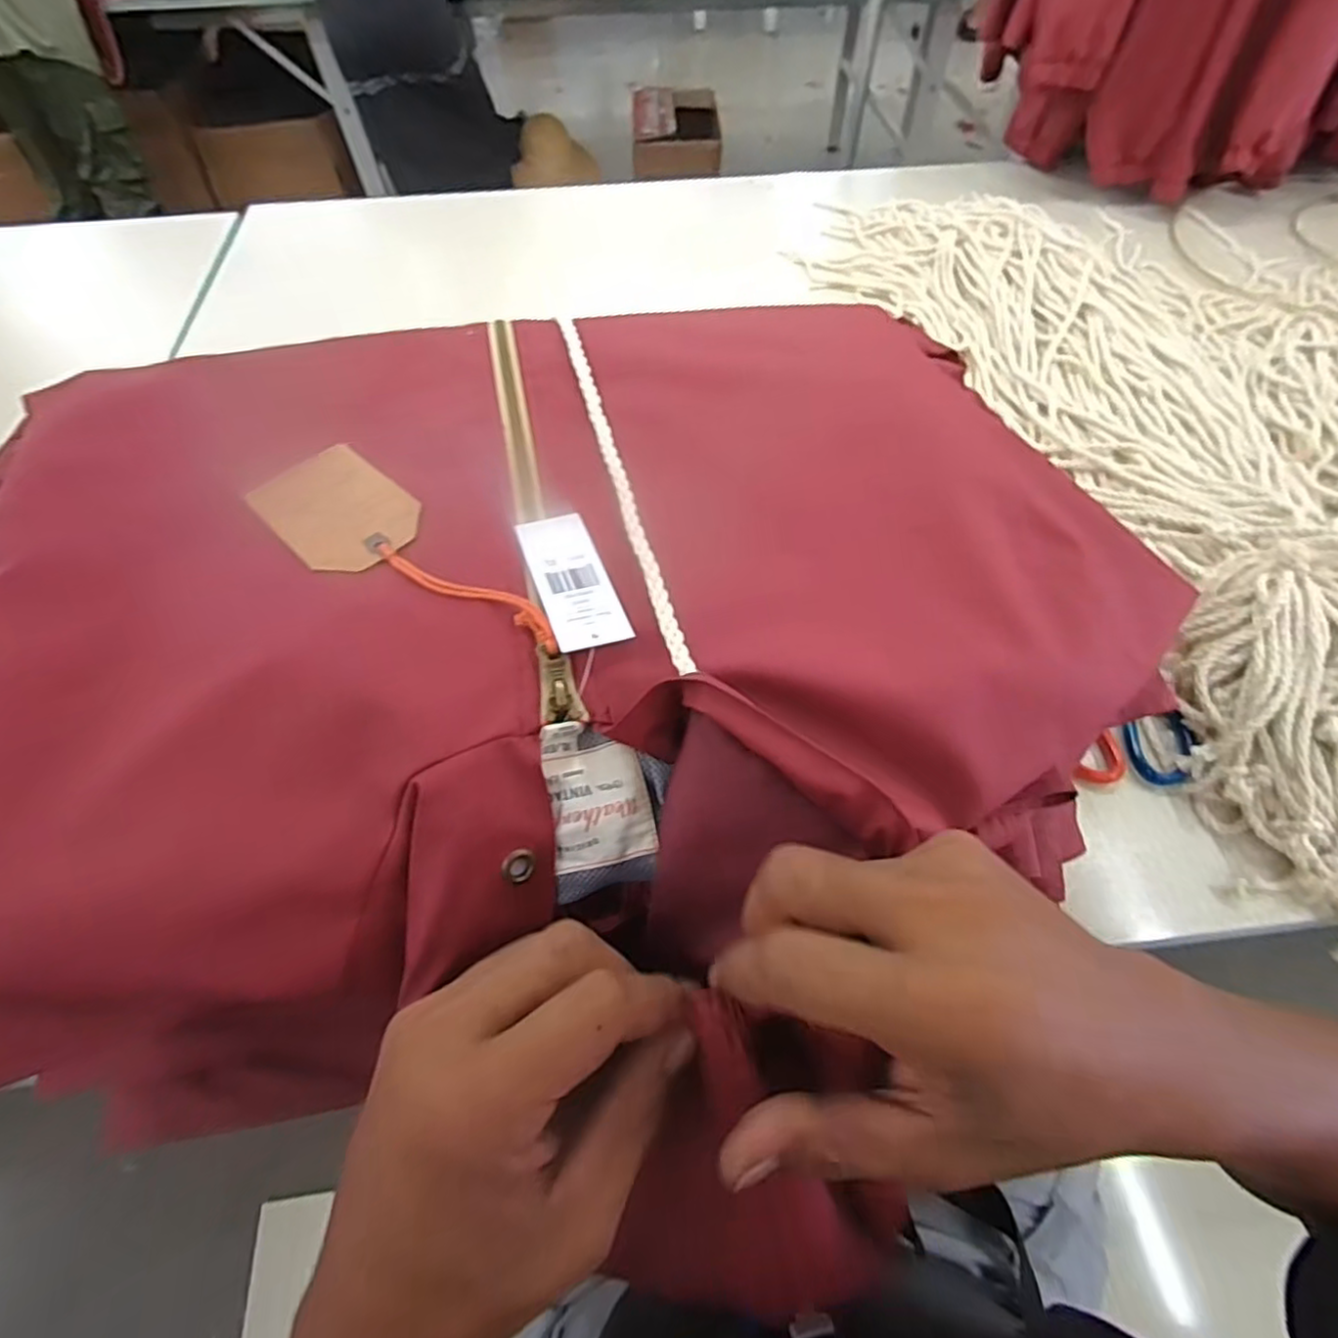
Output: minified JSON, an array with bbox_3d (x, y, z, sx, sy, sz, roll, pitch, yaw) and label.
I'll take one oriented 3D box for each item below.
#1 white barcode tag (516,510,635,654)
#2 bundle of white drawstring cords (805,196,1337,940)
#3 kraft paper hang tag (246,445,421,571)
[{"bbox_3d":[-0.044,-0.042,0.311,0.033,0.004,0.080,-15,57,-16],"label":"white barcode tag"},{"bbox_3d":[0.570,-0.283,0.714,0.541,0.084,1.012,-12,58,-7],"label":"bundle of white drawstring cords"},{"bbox_3d":[-0.163,-0.080,0.335,0.095,0.004,0.058,37,65,28],"label":"kraft paper hang tag"}]

